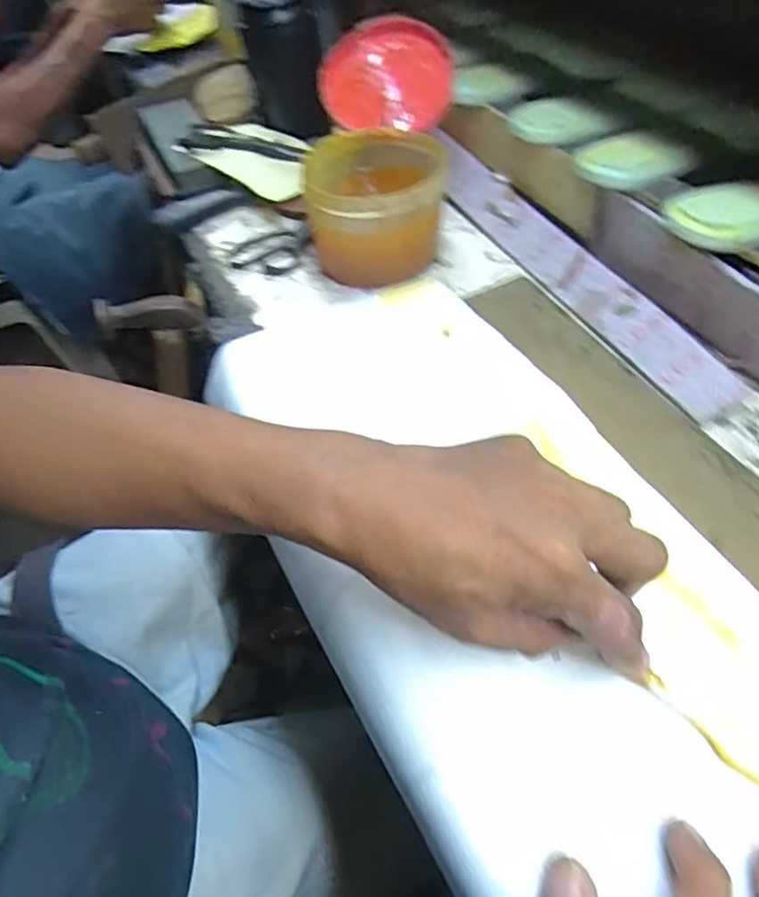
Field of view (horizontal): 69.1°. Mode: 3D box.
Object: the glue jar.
[{"bbox_3d":[-0.004,-0.205,0.475,0.110,0.085,0.119,3,52,5],"label":"glue jar"}]

